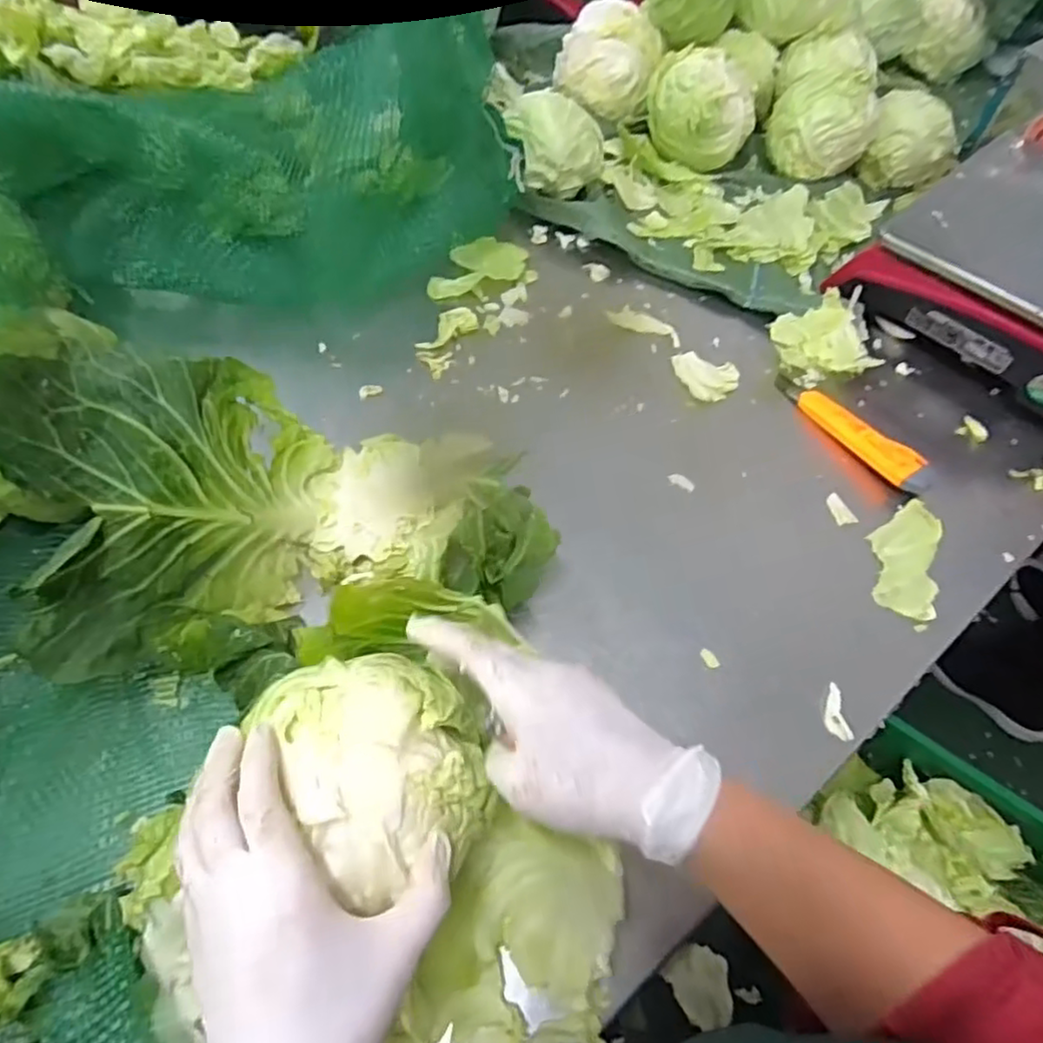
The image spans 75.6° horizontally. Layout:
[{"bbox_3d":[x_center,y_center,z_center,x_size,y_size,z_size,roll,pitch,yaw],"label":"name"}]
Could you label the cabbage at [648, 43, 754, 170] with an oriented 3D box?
[{"bbox_3d":[0.224,-0.508,0.840,0.121,0.111,0.104,-7,58,-9],"label":"cabbage"}]

